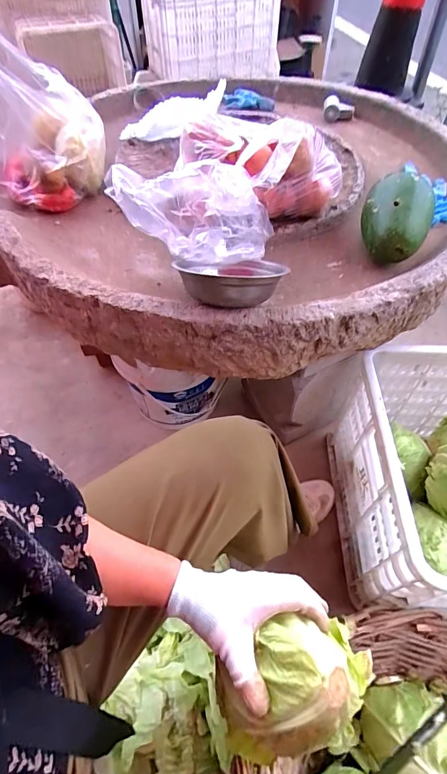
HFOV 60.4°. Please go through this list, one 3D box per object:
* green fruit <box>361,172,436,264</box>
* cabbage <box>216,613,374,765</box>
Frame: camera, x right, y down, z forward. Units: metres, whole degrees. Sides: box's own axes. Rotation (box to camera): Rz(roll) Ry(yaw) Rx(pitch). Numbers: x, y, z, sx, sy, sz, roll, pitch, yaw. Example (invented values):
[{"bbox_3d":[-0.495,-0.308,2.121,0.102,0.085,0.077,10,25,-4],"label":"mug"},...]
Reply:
[{"bbox_3d":[0.286,-0.274,0.656,0.111,0.113,0.117,21,57,15],"label":"green fruit"},{"bbox_3d":[0.065,0.271,0.352,0.138,0.091,0.094,-12,55,-9],"label":"cabbage"}]

